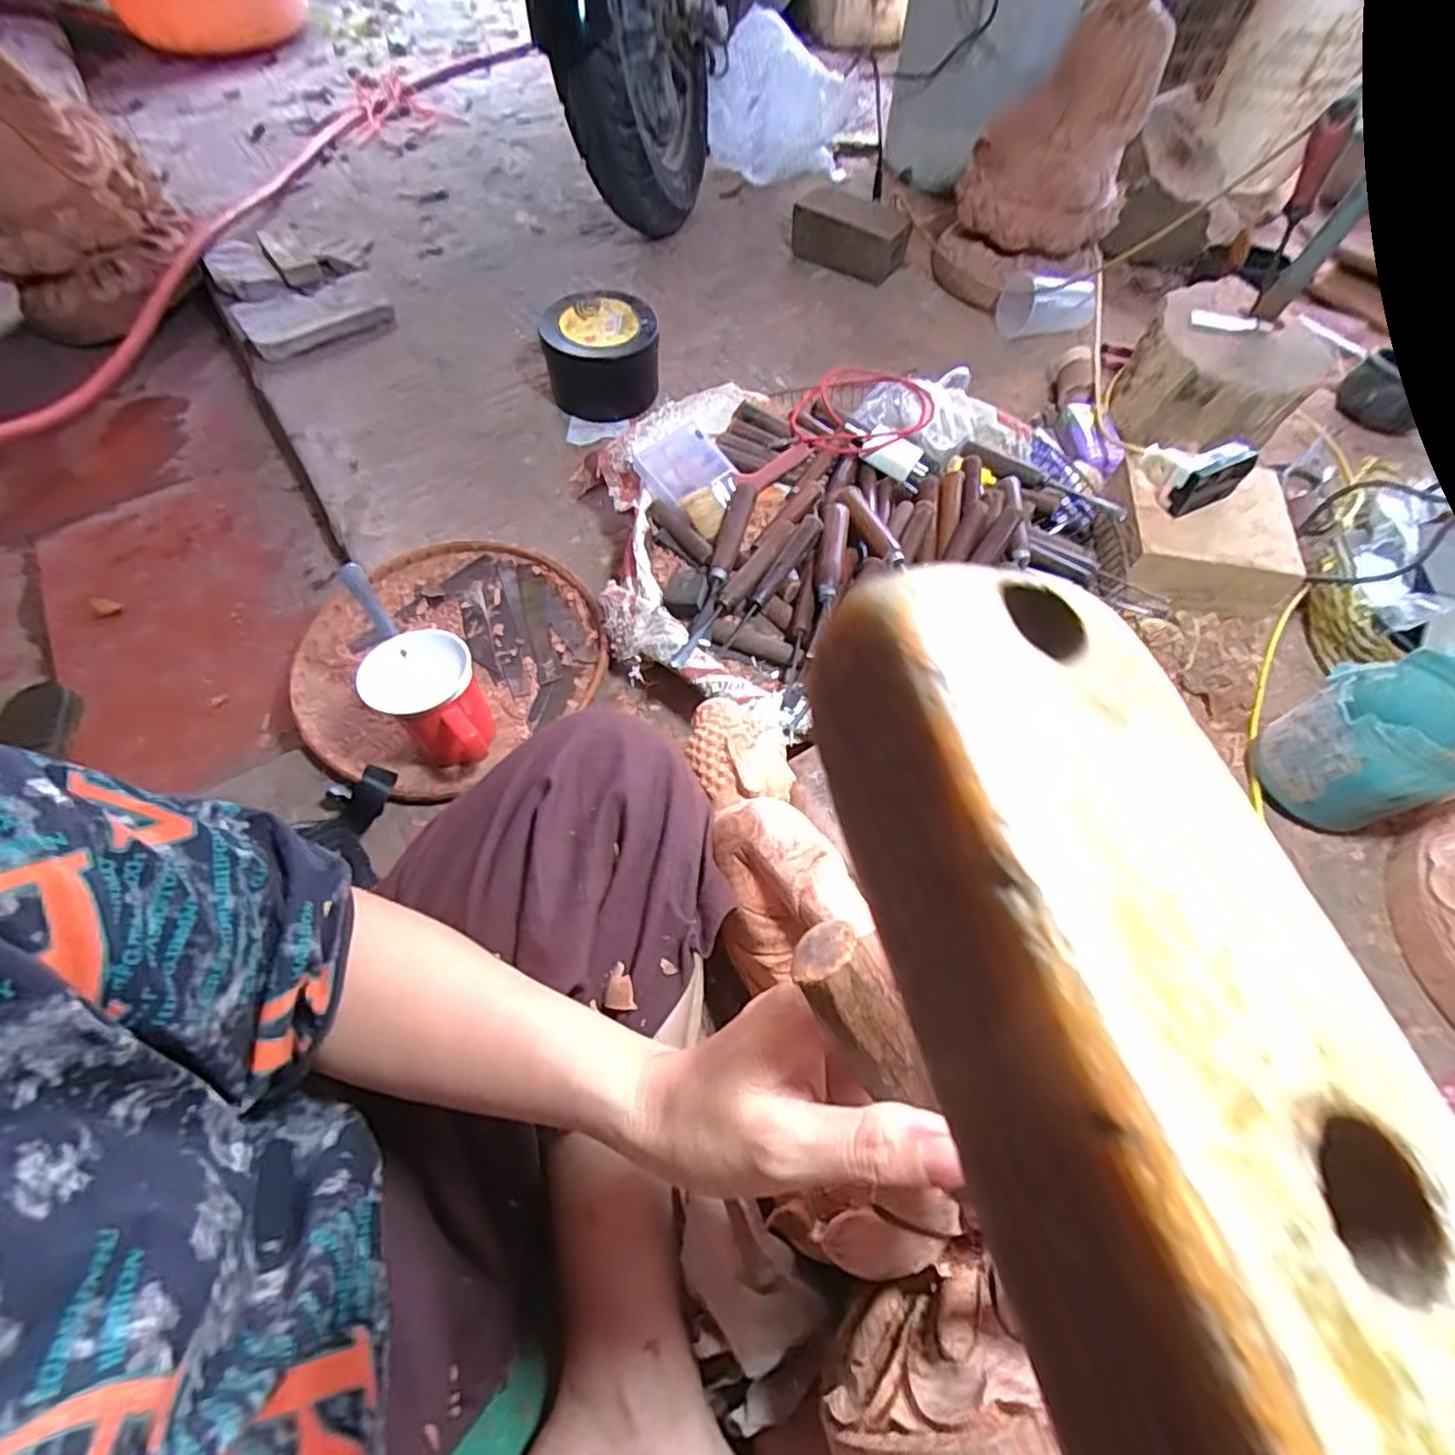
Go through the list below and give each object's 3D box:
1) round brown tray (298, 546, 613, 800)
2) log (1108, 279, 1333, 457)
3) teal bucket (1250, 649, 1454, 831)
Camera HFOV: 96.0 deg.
[{"bbox_3d":[-0.288,-0.076,0.681,0.291,0.050,0.293,0,59,0],"label":"round brown tray"},{"bbox_3d":[0.616,-0.445,0.826,0.198,0.104,0.211,33,64,17],"label":"log"},{"bbox_3d":[0.540,0.013,0.543,0.140,0.126,0.108,-16,61,-9],"label":"teal bucket"}]

